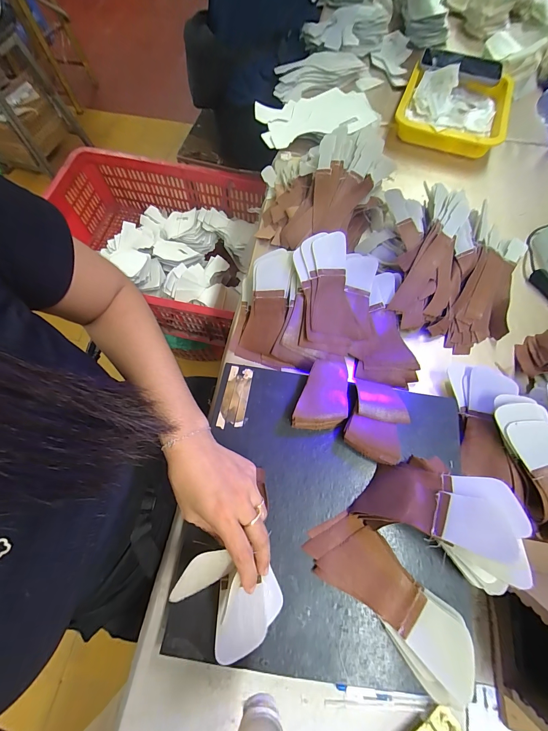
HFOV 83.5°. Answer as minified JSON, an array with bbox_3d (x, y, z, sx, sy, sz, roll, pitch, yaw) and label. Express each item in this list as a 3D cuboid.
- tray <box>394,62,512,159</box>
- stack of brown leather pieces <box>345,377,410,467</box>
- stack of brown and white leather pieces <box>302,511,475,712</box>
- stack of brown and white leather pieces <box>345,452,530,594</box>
[{"bbox_3d":[0.355,-0.517,0.614,0.202,0.056,0.230,21,72,7],"label":"tray"},{"bbox_3d":[0.121,0.065,0.368,0.063,0.034,0.088,19,72,6],"label":"stack of brown leather pieces"},{"bbox_3d":[0.112,0.226,0.305,0.068,0.017,0.168,-44,62,-14],"label":"stack of brown and white leather pieces"},{"bbox_3d":[0.164,0.142,0.304,0.129,0.104,0.089,25,73,8],"label":"stack of brown and white leather pieces"}]

